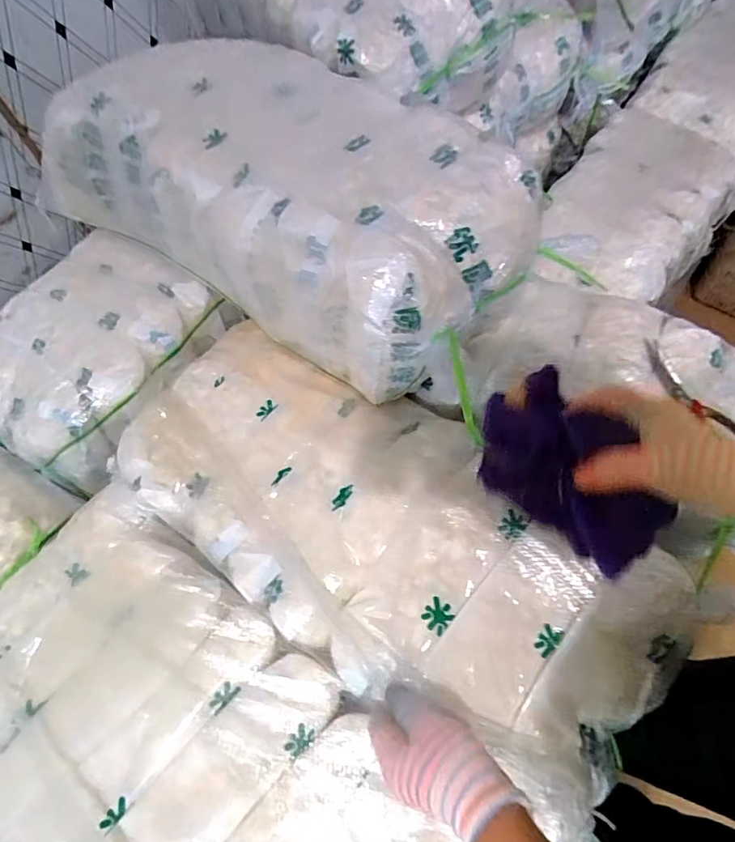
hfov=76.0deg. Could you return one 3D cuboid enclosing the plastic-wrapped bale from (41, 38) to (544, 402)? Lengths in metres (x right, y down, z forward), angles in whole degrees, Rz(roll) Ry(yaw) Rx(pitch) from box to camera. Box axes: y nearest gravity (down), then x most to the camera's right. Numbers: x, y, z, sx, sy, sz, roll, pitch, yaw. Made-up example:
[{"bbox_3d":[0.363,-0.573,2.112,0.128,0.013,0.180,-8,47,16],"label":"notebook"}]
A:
[{"bbox_3d":[-0.107,-0.286,0.587,0.610,0.180,0.291,34,72,17],"label":"plastic-wrapped bale"}]

